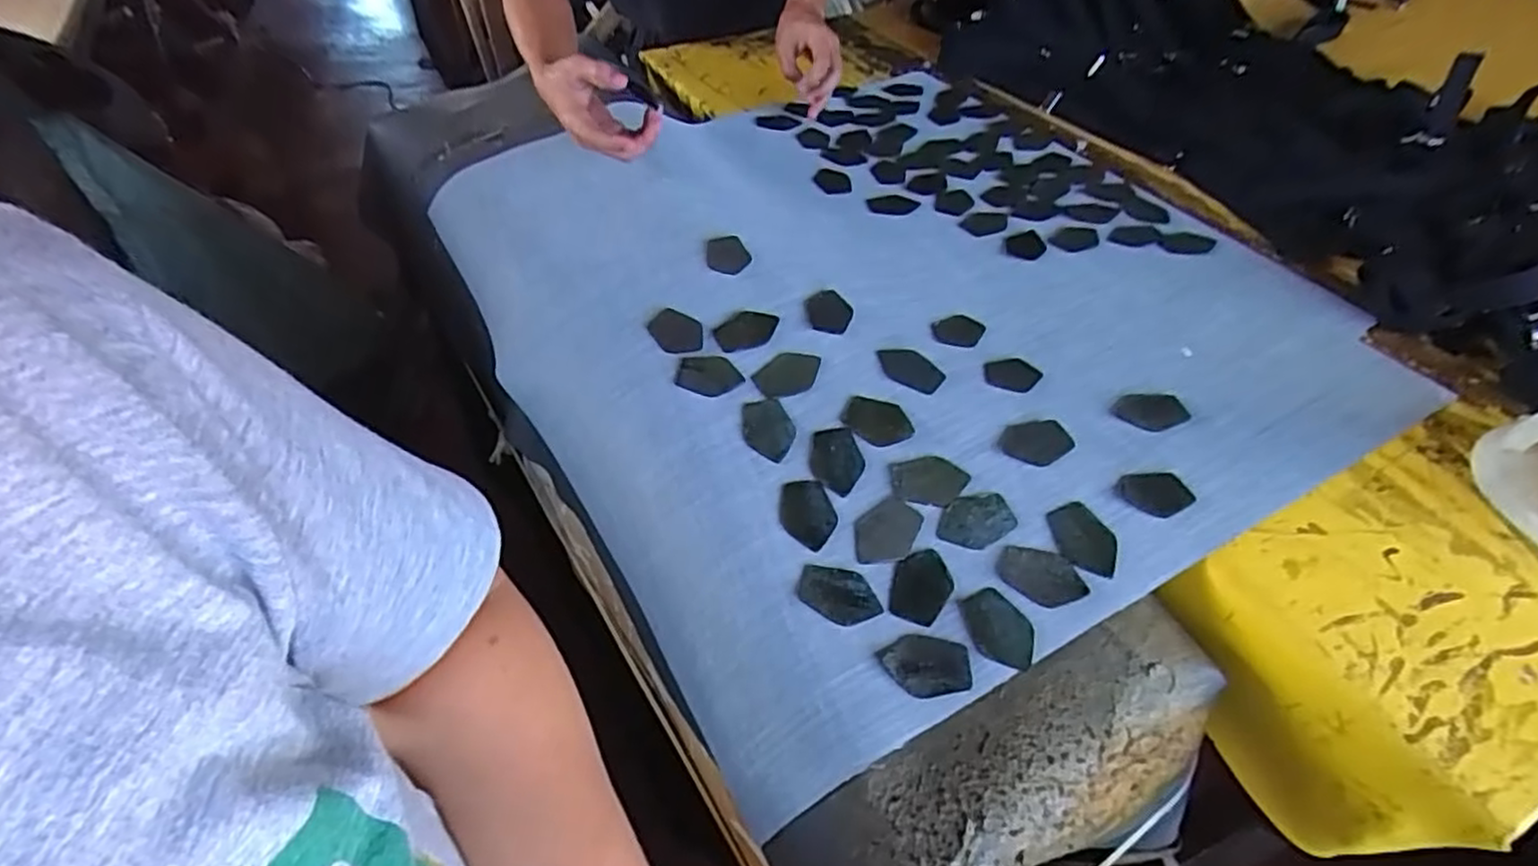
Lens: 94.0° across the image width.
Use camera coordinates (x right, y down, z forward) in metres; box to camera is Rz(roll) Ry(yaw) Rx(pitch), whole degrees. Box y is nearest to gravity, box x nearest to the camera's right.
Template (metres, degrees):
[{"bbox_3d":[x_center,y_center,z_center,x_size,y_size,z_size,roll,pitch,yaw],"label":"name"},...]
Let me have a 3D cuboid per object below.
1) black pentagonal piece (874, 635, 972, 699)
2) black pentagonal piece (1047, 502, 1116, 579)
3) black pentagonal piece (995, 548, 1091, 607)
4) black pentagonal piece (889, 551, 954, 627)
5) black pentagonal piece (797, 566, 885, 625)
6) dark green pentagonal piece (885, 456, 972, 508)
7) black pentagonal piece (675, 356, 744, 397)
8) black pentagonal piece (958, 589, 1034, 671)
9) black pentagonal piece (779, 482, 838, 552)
[{"bbox_3d":[0.096,0.142,0.440,0.055,0.004,0.037,4,49,6],"label":"black pentagonal piece"},{"bbox_3d":[0.214,0.071,0.484,0.037,0.005,0.053,-13,50,-9],"label":"black pentagonal piece"},{"bbox_3d":[0.180,0.093,0.472,0.055,0.005,0.039,22,54,20],"label":"black pentagonal piece"},{"bbox_3d":[0.100,0.101,0.473,0.037,0.008,0.052,16,52,15],"label":"black pentagonal piece"},{"bbox_3d":[0.046,0.104,0.466,0.054,0.004,0.036,25,55,22],"label":"black pentagonal piece"},{"bbox_3d":[0.115,0.034,0.512,0.054,0.005,0.039,-7,49,-3],"label":"dark green pentagonal piece"},{"bbox_3d":[-0.047,-0.046,0.566,0.051,0.006,0.038,1,49,3],"label":"black pentagonal piece"},{"bbox_3d":[0.145,0.124,0.453,0.037,0.004,0.053,-21,51,-15],"label":"black pentagonal piece"},{"bbox_3d":[0.027,0.057,0.502,0.039,0.008,0.051,2,49,4],"label":"black pentagonal piece"}]

